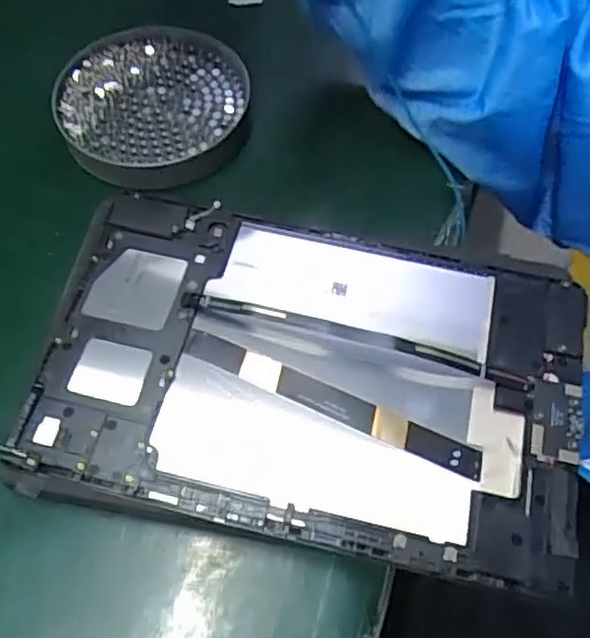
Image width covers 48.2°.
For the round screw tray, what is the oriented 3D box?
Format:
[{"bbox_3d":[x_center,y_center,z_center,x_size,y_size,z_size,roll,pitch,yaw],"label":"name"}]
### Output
[{"bbox_3d":[-0.085,-0.131,0.399,0.112,0.018,0.111,0,61,-1],"label":"round screw tray"}]

